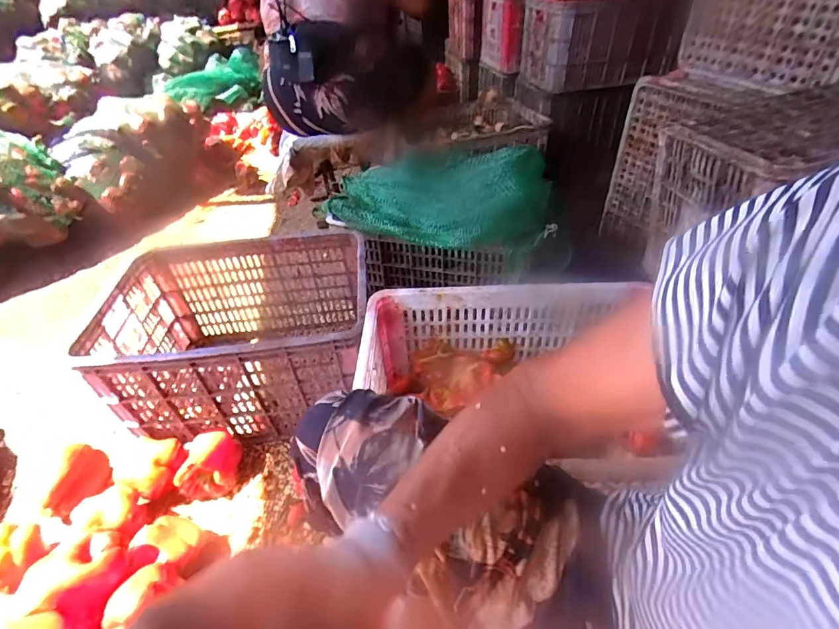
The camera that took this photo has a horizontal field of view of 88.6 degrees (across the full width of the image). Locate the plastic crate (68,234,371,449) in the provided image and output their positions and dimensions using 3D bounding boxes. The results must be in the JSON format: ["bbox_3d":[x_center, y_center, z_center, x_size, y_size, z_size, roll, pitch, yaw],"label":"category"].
[{"bbox_3d":[-0.369,0.054,0.944,0.514,0.296,0.362,-5,41,-3],"label":"plastic crate"}]

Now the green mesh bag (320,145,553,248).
[{"bbox_3d":[0.030,-0.291,0.981,0.497,0.154,0.238,17,45,21],"label":"green mesh bag"}]

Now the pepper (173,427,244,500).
[{"bbox_3d":[-0.401,0.275,0.828,0.109,0.104,0.116,-14,42,-13],"label":"pepper"}]

